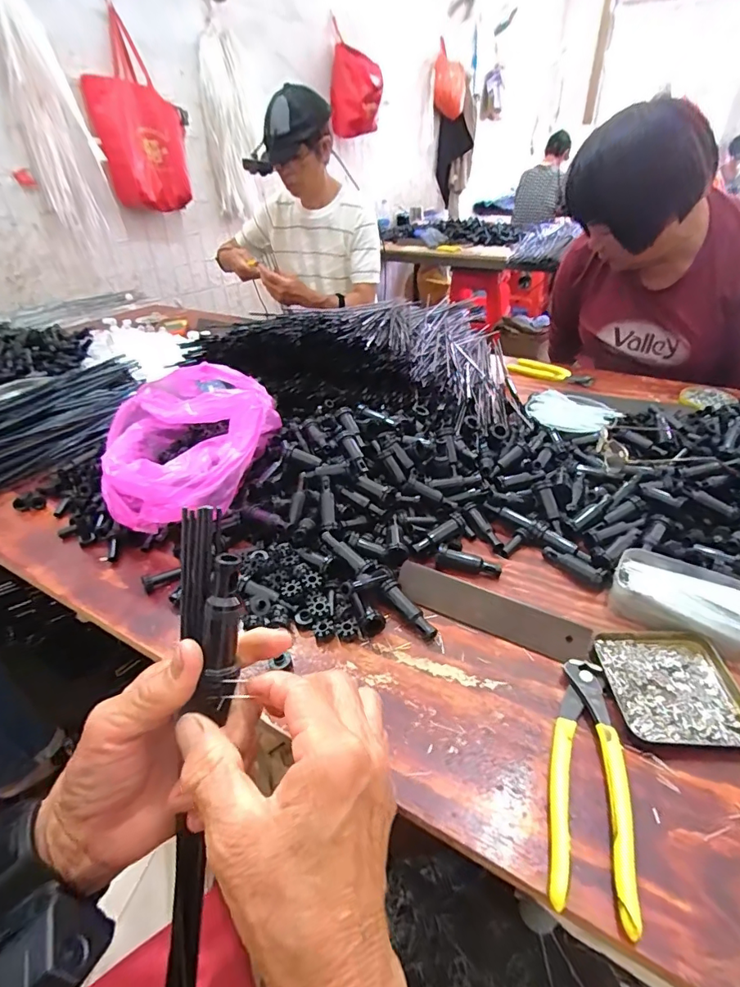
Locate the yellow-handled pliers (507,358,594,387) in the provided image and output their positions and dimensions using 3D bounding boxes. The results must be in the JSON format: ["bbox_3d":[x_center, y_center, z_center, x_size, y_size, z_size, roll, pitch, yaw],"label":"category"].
[{"bbox_3d":[0.353,-0.242,0.931,0.169,0.023,0.041,26,44,33],"label":"yellow-handled pliers"}]

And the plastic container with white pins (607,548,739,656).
[{"bbox_3d":[0.286,0.097,0.427,0.118,0.031,0.075,22,44,30],"label":"plastic container with white pins"}]

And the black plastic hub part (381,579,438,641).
[{"bbox_3d":[0.036,0.106,0.434,0.016,0.011,0.066,-29,60,-29],"label":"black plastic hub part"}]

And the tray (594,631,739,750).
[{"bbox_3d":[0.241,0.152,0.376,0.100,0.009,0.098,-2,37,2],"label":"tray"}]

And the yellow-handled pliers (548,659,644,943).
[{"bbox_3d":[0.149,0.189,0.323,0.048,0.013,0.165,8,39,16],"label":"yellow-handled pliers"}]

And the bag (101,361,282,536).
[{"bbox_3d":[-0.217,-0.060,0.584,0.198,0.118,0.254,-9,36,-9],"label":"bag"}]

